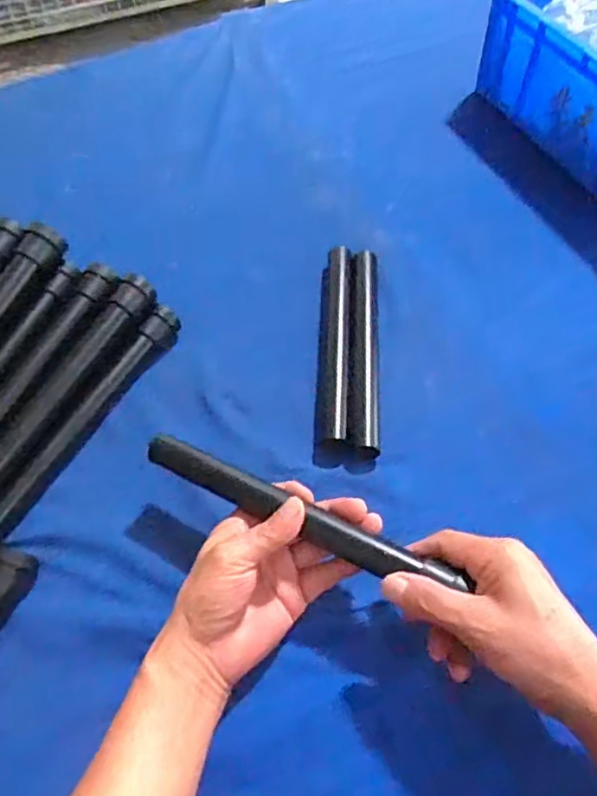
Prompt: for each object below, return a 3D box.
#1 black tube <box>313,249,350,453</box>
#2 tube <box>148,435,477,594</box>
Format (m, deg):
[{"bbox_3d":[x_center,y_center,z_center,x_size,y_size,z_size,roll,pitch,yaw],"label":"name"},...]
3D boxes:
[{"bbox_3d":[0.033,-0.057,0.576,0.027,0.026,0.217,2,56,2],"label":"black tube"},{"bbox_3d":[-0.002,0.077,0.428,0.234,0.020,0.022,21,57,18],"label":"tube"}]

